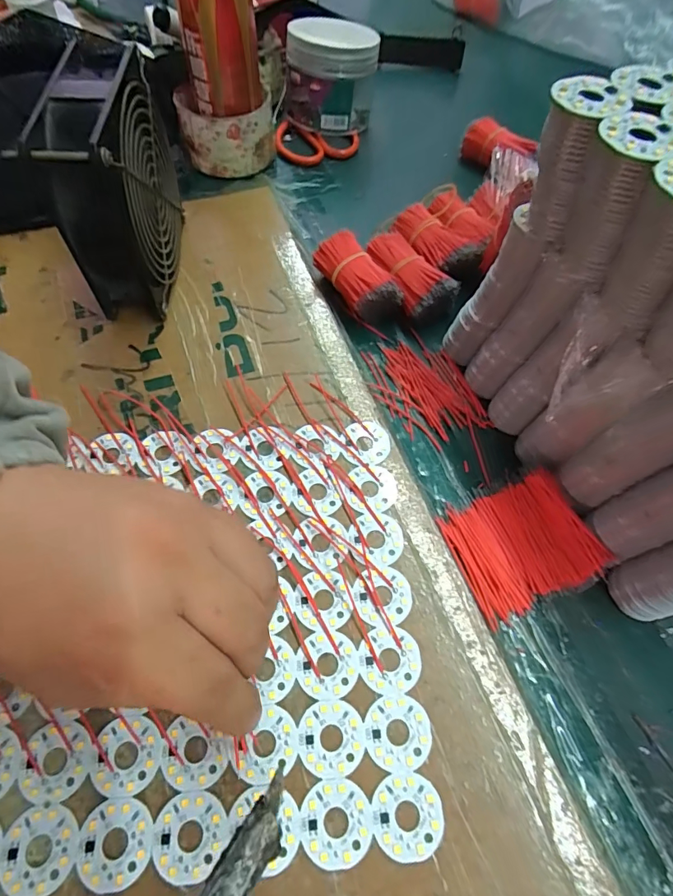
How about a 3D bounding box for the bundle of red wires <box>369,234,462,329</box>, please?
[{"bbox_3d":[0.054,-0.126,0.341,0.039,0.031,0.068,-36,72,-1],"label":"bundle of red wires"}]

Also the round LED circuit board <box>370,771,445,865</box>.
[{"bbox_3d":[0.031,0.158,0.198,0.030,0.004,0.030,1,61,-2],"label":"round LED circuit board"}]

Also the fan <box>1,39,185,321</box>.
[{"bbox_3d":[-0.141,-0.168,0.306,0.050,0.121,0.117,0,61,-2],"label":"fan"}]

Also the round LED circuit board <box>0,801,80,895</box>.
[{"bbox_3d":[-0.123,0.166,0.189,0.031,0.004,0.030,1,61,-2],"label":"round LED circuit board"}]

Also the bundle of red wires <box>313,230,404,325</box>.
[{"bbox_3d":[0.014,-0.123,0.337,0.034,0.036,0.066,-27,65,-16],"label":"bundle of red wires"}]

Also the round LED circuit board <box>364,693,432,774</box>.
[{"bbox_3d":[0.028,0.131,0.212,0.030,0.004,0.030,1,61,-2],"label":"round LED circuit board"}]

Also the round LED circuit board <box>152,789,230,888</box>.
[{"bbox_3d":[-0.061,0.163,0.193,0.031,0.004,0.030,1,61,-2],"label":"round LED circuit board"}]

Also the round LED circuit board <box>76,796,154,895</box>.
[{"bbox_3d":[-0.092,0.164,0.191,0.030,0.004,0.030,1,61,-2],"label":"round LED circuit board"}]

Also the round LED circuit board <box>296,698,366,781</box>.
[{"bbox_3d":[-0.002,0.133,0.210,0.030,0.004,0.030,1,61,-2],"label":"round LED circuit board"}]

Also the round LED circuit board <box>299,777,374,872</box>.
[{"bbox_3d":[0.000,0.160,0.196,0.030,0.004,0.030,1,61,-2],"label":"round LED circuit board"}]

